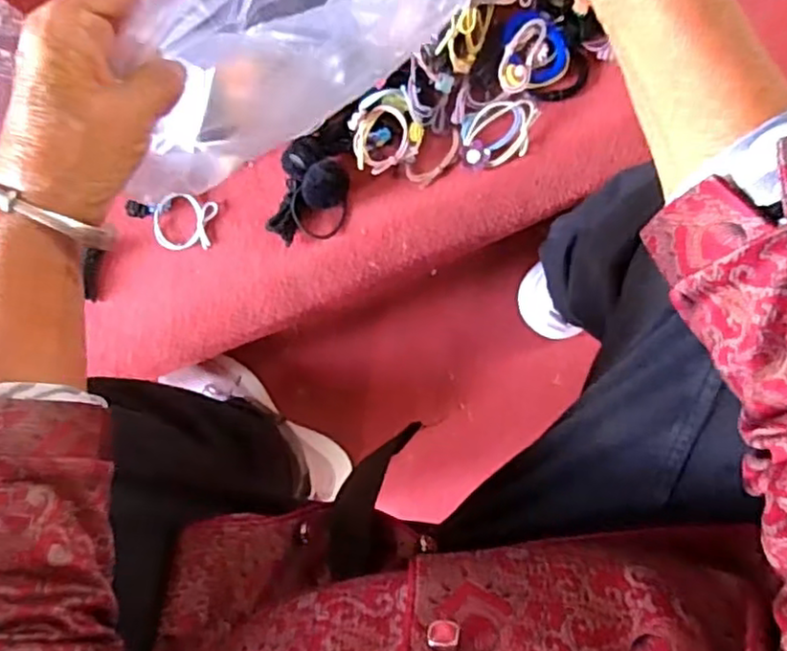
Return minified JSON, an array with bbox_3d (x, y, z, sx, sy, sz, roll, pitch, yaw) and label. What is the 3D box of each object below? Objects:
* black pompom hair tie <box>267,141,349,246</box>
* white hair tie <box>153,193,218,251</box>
[{"bbox_3d":[-0.073,-0.110,0.573,0.058,0.030,0.080,19,93,5],"label":"black pompom hair tie"},{"bbox_3d":[-0.191,-0.093,0.597,0.055,0.007,0.051,10,92,5],"label":"white hair tie"}]

